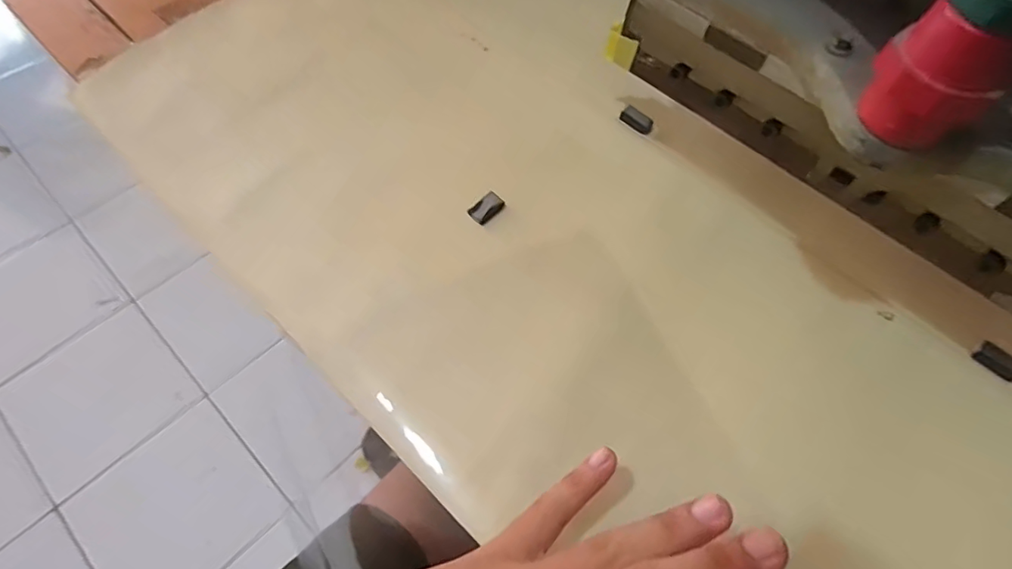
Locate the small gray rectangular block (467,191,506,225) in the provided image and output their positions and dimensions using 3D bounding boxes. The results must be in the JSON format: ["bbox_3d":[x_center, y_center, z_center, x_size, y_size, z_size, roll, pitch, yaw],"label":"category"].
[{"bbox_3d":[-0.012,-0.049,0.338,0.014,0.004,0.025,37,66,17],"label":"small gray rectangular block"}]

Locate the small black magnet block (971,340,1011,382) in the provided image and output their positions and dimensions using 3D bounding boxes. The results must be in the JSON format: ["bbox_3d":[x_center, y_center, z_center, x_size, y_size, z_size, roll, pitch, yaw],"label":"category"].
[{"bbox_3d":[0.279,0.043,0.297,0.023,0.006,0.012,42,67,18],"label":"small black magnet block"}]

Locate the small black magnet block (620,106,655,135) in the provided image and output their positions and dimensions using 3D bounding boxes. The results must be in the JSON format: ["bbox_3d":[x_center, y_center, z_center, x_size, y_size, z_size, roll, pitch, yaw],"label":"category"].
[{"bbox_3d":[0.095,-0.118,0.380,0.024,0.009,0.010,38,66,17],"label":"small black magnet block"}]

